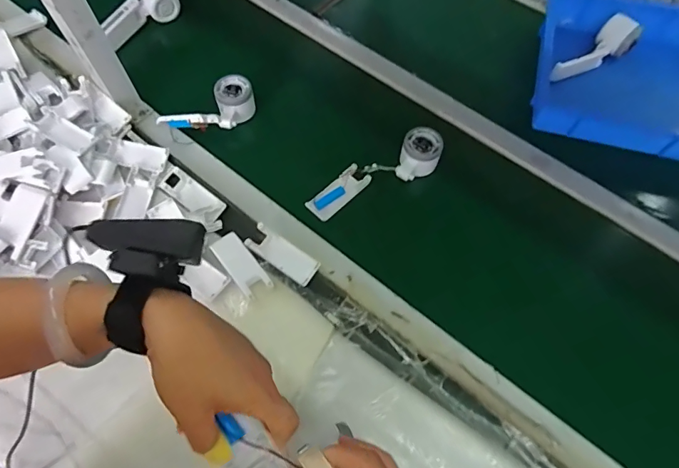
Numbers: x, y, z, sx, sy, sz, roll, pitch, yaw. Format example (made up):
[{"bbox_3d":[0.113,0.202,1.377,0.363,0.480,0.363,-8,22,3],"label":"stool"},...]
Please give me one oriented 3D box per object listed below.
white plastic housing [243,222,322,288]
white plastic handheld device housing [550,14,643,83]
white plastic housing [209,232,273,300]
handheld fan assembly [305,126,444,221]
[{"bbox_3d":[-0.080,0.029,0.611,0.106,0.009,0.040,31,67,13],"label":"white plastic housing"},{"bbox_3d":[0.438,-0.321,0.771,0.174,0.058,0.055,-31,68,5],"label":"white plastic handheld device housing"},{"bbox_3d":[-0.133,0.041,0.591,0.040,0.009,0.097,-36,70,-17],"label":"white plastic housing"},{"bbox_3d":[0.051,-0.092,0.654,0.211,0.051,0.060,-22,66,-12],"label":"handheld fan assembly"}]

